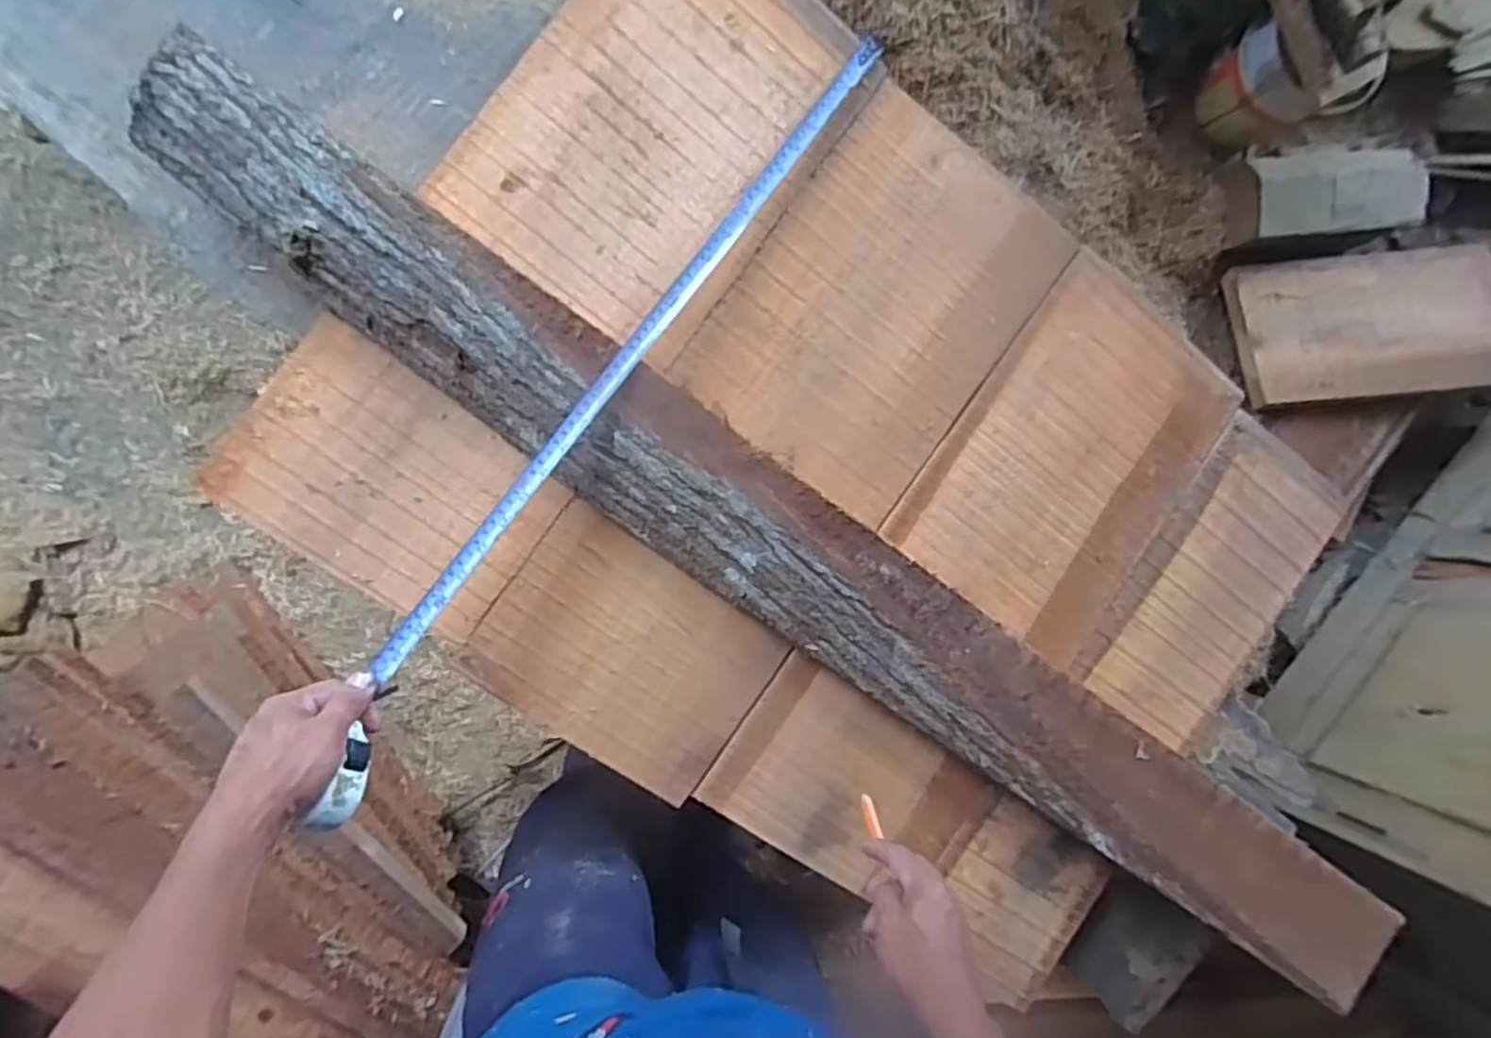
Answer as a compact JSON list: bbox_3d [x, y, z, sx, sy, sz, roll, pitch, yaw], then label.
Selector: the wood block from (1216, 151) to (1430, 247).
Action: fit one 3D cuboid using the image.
[{"bbox_3d":[0.952,-0.535,1.204,0.333,0.076,0.134,-8,94,-8],"label":"wood block"}]

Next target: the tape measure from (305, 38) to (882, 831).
[{"bbox_3d":[-0.095,-0.109,0.575,0.048,0.050,0.740,36,79,-8],"label":"tape measure"}]

